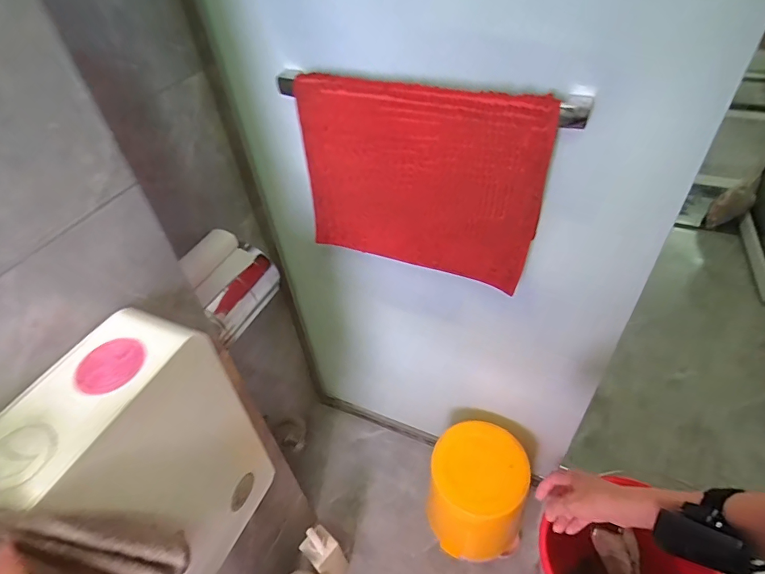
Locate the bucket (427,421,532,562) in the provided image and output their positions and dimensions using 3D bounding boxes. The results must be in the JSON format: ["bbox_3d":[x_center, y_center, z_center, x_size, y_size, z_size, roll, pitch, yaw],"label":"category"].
[{"bbox_3d":[0.240,0.526,1.132,0.219,0.345,0.209,-1,45,1],"label":"bucket"}]

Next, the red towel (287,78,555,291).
[{"bbox_3d":[0.045,-0.158,0.704,0.385,0.303,0.044,14,47,20],"label":"red towel"}]

